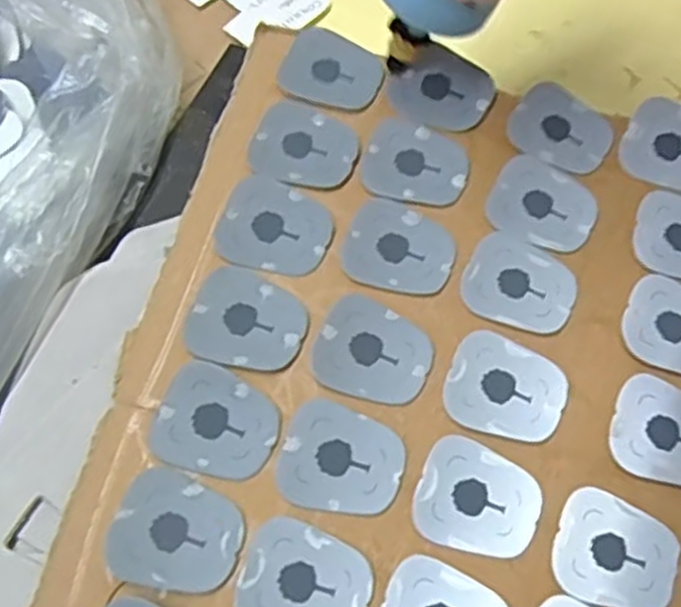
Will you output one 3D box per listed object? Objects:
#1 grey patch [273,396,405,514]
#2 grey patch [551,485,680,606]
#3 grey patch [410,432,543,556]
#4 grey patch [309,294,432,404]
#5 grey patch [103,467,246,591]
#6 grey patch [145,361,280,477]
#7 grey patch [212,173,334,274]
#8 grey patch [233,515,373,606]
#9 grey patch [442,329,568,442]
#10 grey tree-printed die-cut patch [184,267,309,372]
[{"bbox_3d":[0.000,0.050,0.238,0.038,0.004,0.033,19,69,11],"label":"grey patch"},{"bbox_3d":[0.087,0.078,0.233,0.038,0.004,0.033,18,69,11],"label":"grey patch"},{"bbox_3d":[0.044,0.063,0.237,0.038,0.004,0.033,24,70,13],"label":"grey patch"},{"bbox_3d":[0.011,0.016,0.250,0.037,0.004,0.033,22,70,12],"label":"grey patch"},{"bbox_3d":[-0.050,0.070,0.226,0.038,0.004,0.032,19,69,11],"label":"grey patch"},{"bbox_3d":[-0.040,0.038,0.240,0.038,0.004,0.032,17,69,10],"label":"grey patch"},{"bbox_3d":[-0.024,-0.027,0.264,0.039,0.004,0.034,20,69,12],"label":"grey patch"},{"bbox_3d":[-0.011,0.084,0.223,0.039,0.004,0.032,17,69,10],"label":"grey patch"},{"bbox_3d":[0.055,0.028,0.249,0.038,0.004,0.033,24,70,13],"label":"grey patch"},{"bbox_3d":[-0.032,0.006,0.251,0.039,0.004,0.033,21,69,12],"label":"grey tree-printed die-cut patch"}]

